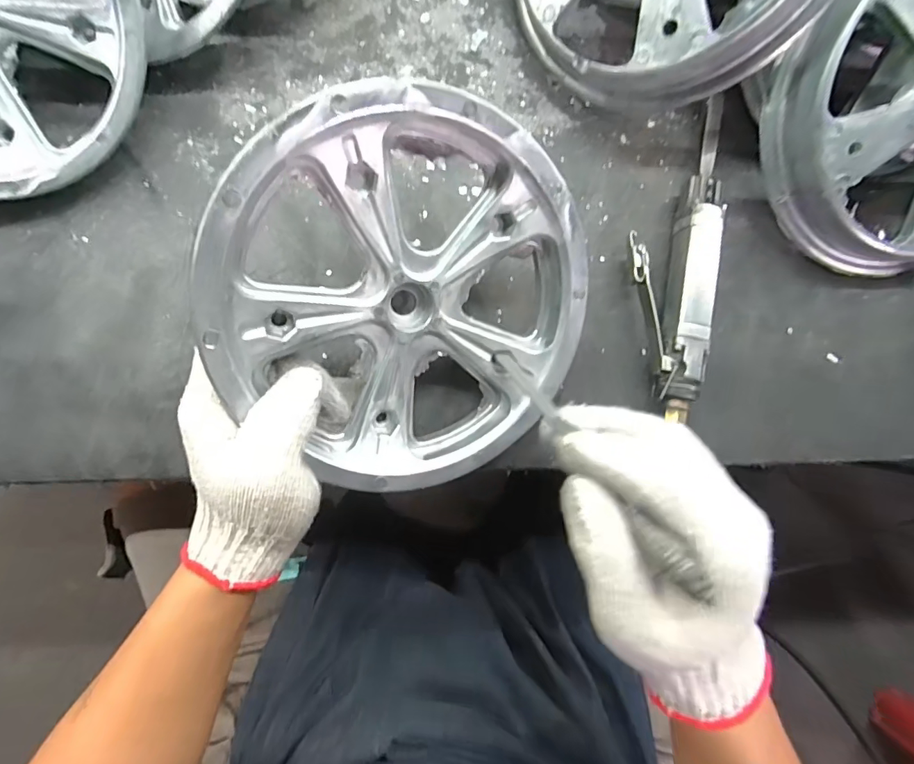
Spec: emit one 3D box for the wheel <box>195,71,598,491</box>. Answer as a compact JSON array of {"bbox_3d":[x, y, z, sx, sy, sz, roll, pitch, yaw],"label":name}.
[{"bbox_3d":[-0.025,-0.042,0.270,0.211,0.031,0.212,-9,113,-22],"label":"wheel"}]

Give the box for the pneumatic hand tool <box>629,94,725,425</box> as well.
[{"bbox_3d":[0.152,-0.090,0.332,0.055,0.027,0.225,8,86,-3],"label":"pneumatic hand tool"}]

